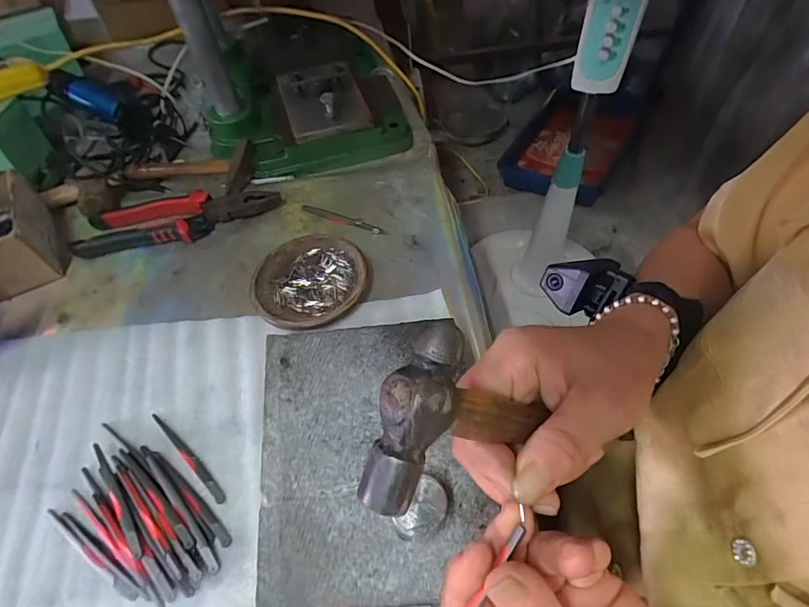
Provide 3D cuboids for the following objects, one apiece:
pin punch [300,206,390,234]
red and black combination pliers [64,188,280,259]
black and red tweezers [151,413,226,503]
[{"bbox_3d":[-0.069,-0.095,0.509,0.105,0.005,0.011,18,58,17],"label":"pin punch"},{"bbox_3d":[-0.251,-0.093,0.509,0.216,0.028,0.061,-11,55,-3],"label":"red and black combination pliers"},{"bbox_3d":[-0.176,0.122,0.364,0.101,0.004,0.008,36,65,26],"label":"black and red tweezers"}]

